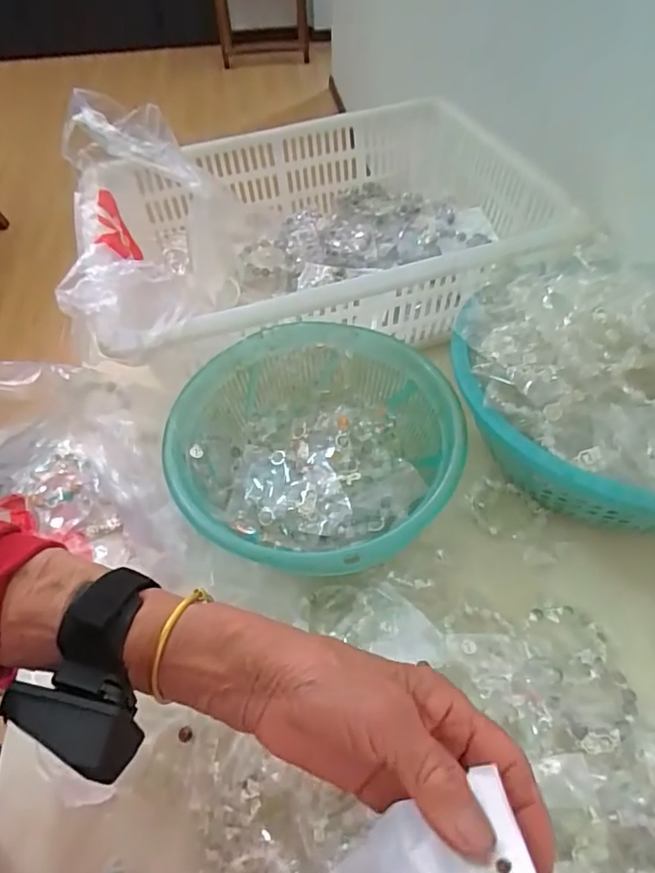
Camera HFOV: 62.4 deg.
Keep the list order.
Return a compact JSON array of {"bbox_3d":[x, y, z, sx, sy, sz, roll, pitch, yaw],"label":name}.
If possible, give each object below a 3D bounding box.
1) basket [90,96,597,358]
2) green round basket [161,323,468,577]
[{"bbox_3d":[-0.001,-0.242,0.624,0.516,0.122,0.373,-15,52,-10],"label":"basket"},{"bbox_3d":[-0.012,0.013,0.446,0.219,0.091,0.227,-1,51,1],"label":"green round basket"}]

